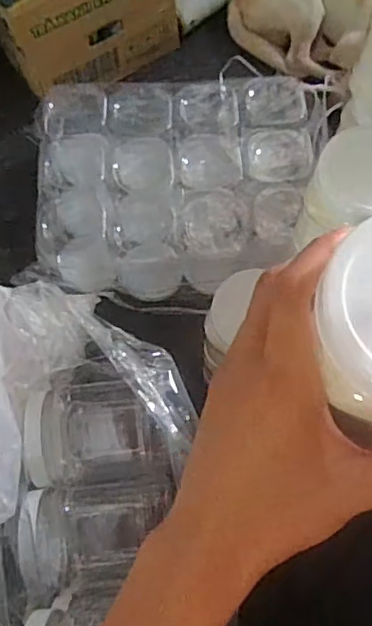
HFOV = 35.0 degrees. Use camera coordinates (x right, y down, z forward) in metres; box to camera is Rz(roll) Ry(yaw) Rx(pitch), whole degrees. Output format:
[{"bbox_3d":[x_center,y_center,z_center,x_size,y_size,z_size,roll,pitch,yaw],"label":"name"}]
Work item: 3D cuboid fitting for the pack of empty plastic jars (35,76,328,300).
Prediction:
[{"bbox_3d":[-0.011,-0.186,0.872,0.384,0.128,0.281,-4,69,1],"label":"pack of empty plastic jars"}]

